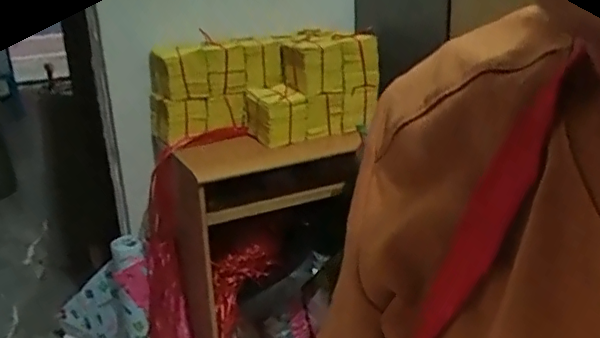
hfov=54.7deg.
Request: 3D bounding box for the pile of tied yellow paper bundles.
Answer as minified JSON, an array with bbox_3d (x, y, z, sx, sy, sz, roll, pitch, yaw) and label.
[{"bbox_3d":[-0.107,-0.258,1.762,0.647,0.284,0.293,-11,22,-20],"label":"pile of tied yellow paper bundles"}]

